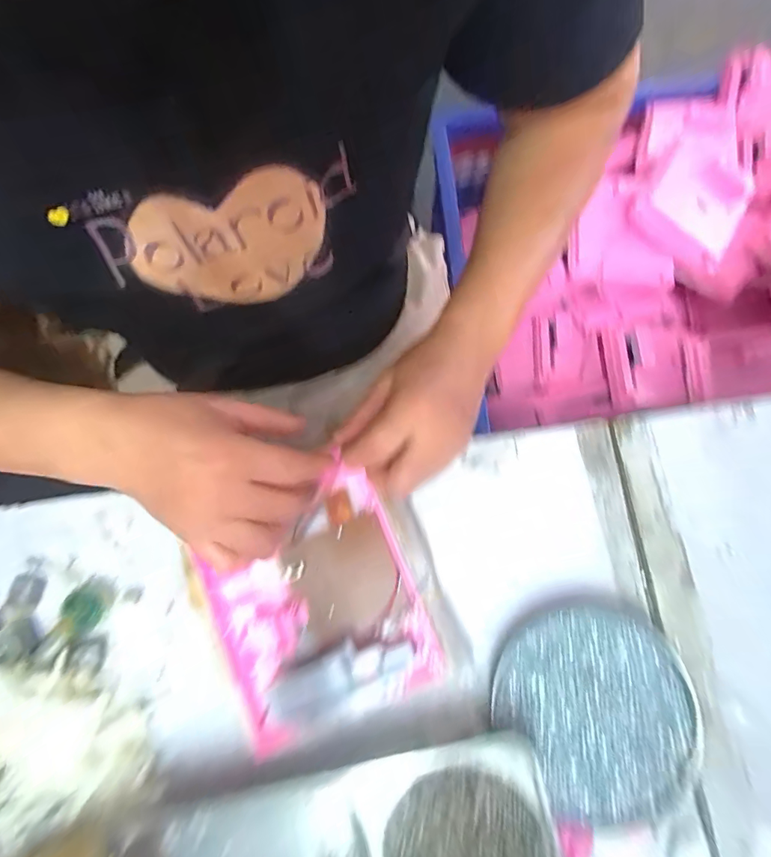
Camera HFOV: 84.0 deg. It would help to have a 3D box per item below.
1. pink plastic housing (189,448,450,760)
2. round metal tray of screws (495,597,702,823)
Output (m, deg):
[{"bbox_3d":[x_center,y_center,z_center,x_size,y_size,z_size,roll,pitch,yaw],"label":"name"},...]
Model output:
[{"bbox_3d":[-0.050,0.110,0.288,0.141,0.037,0.157,-22,75,-4],"label":"pink plastic housing"},{"bbox_3d":[0.146,0.189,0.296,0.125,0.011,0.132,0,79,2],"label":"round metal tray of screws"}]

